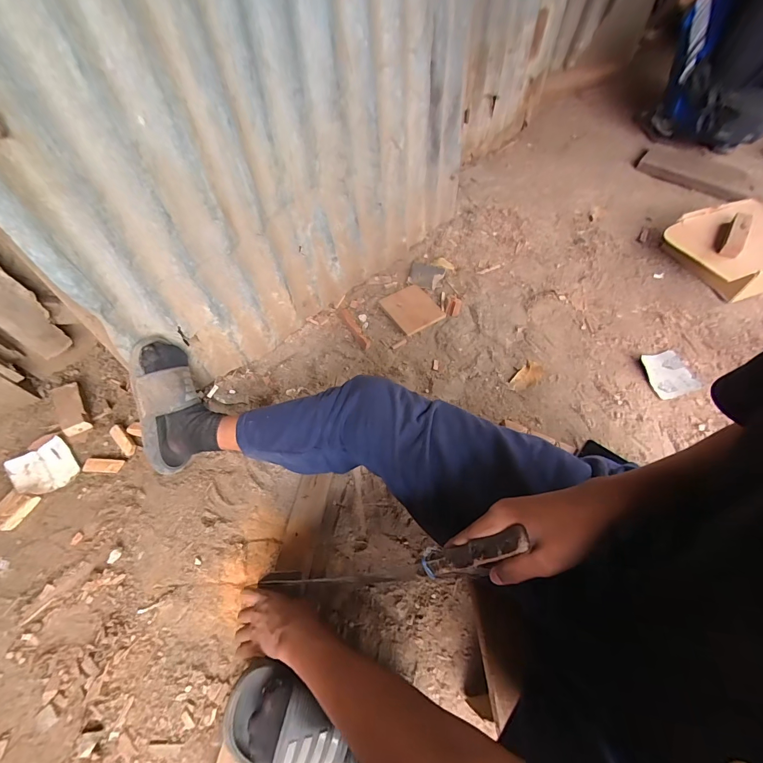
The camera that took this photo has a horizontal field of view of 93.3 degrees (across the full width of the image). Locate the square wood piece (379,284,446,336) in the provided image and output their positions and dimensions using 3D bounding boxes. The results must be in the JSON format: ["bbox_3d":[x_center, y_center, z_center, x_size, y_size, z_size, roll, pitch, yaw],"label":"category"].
[{"bbox_3d":[0.084,-0.195,0.959,0.131,0.015,0.135,-27,63,-17],"label":"square wood piece"}]

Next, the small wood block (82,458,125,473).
[{"bbox_3d":[-0.568,0.170,0.733,0.070,0.018,0.029,1,58,-2],"label":"small wood block"}]

